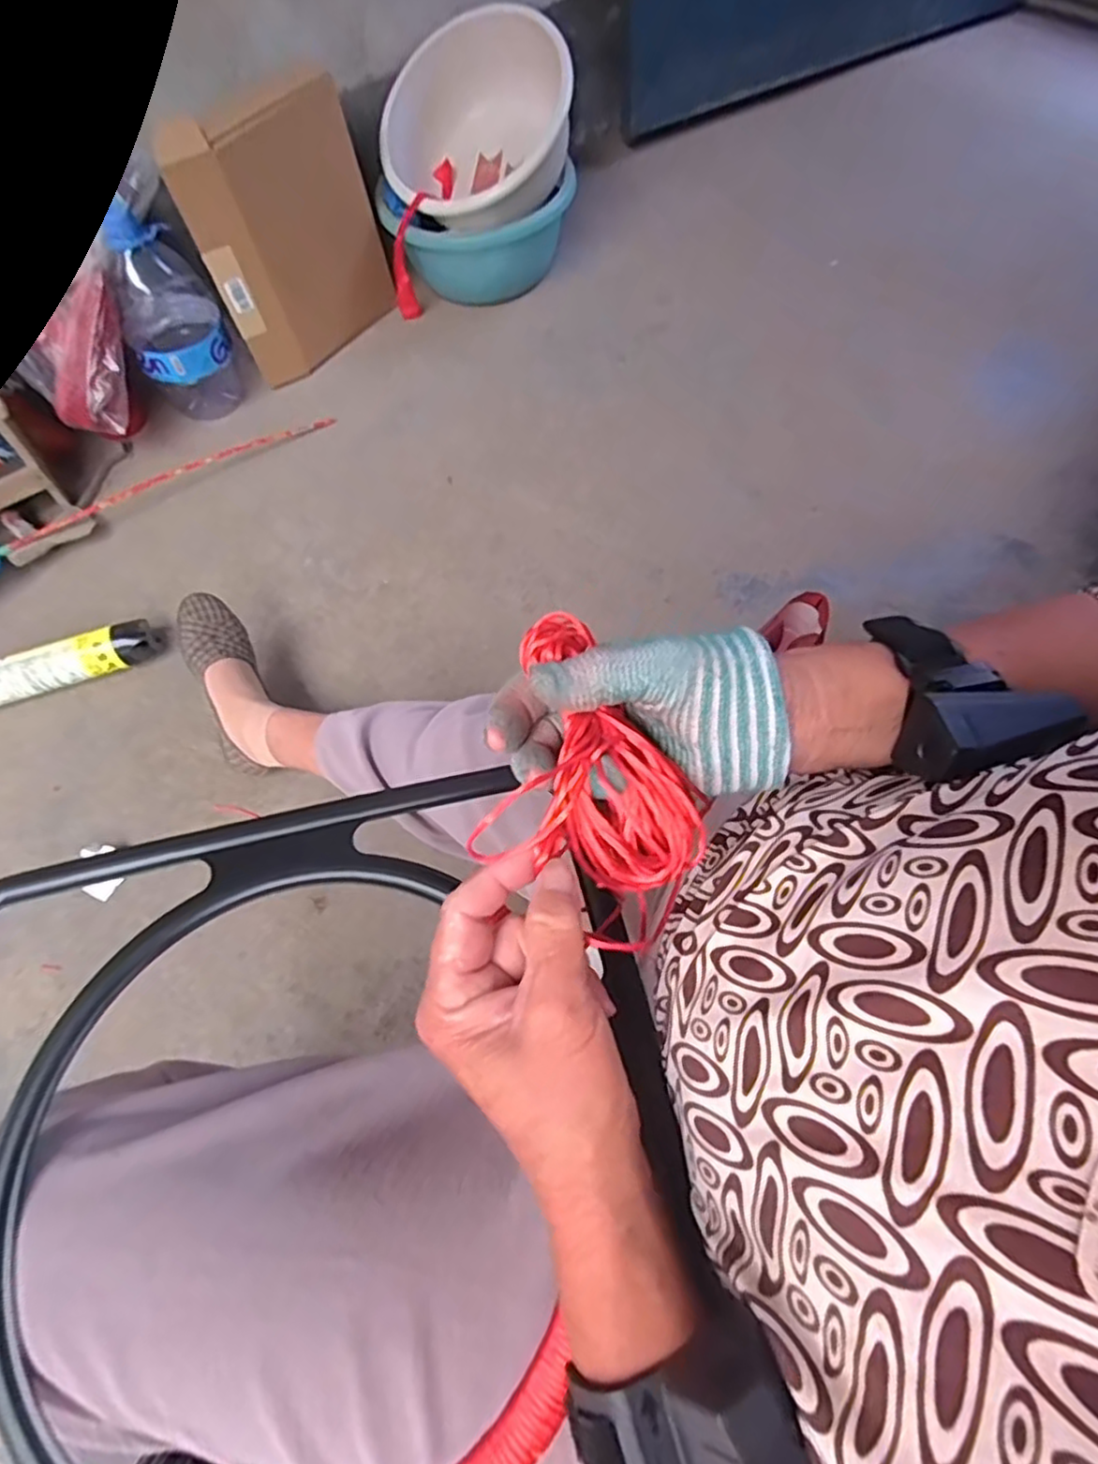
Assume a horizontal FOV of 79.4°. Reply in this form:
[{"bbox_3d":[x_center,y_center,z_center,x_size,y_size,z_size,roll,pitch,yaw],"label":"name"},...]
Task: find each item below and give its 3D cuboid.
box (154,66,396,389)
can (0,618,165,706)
[{"bbox_3d":[-0.421,-0.815,1.113,0.306,0.363,0.079,-43,69,-16],"label":"box"},{"bbox_3d":[-0.719,-0.093,0.972,0.277,0.054,0.056,-22,66,-6],"label":"can"}]

